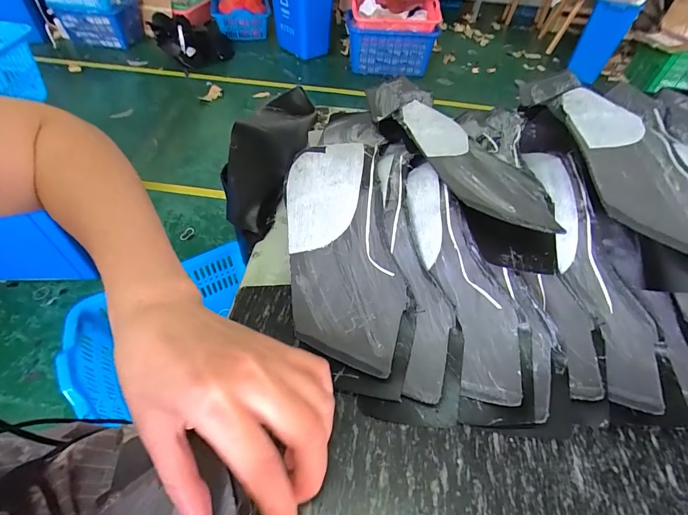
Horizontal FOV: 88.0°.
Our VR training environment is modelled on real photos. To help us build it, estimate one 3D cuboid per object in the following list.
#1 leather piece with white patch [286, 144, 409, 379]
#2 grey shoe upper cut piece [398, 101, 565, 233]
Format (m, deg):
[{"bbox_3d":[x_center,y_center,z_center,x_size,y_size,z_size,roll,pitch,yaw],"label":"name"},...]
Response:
[{"bbox_3d":[-0.002,-0.006,0.259,0.077,0.016,0.171,-9,75,1],"label":"leather piece with white patch"},{"bbox_3d":[0.103,-0.075,0.284,0.070,0.011,0.167,-8,52,-18],"label":"grey shoe upper cut piece"}]

